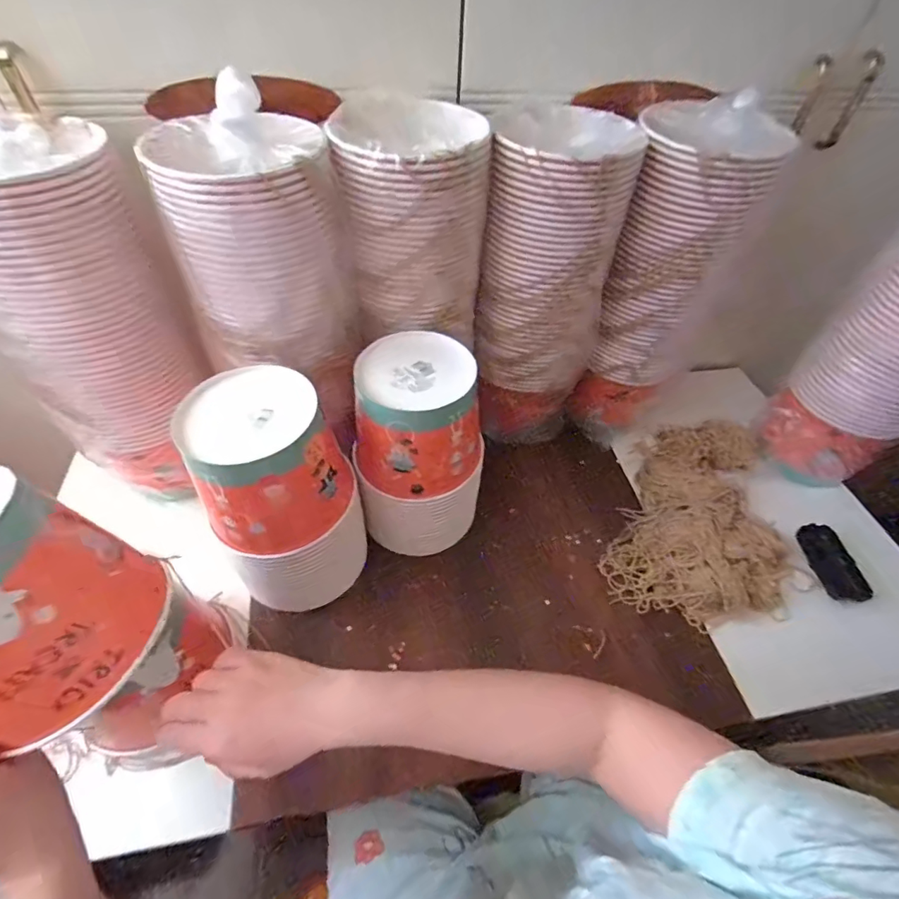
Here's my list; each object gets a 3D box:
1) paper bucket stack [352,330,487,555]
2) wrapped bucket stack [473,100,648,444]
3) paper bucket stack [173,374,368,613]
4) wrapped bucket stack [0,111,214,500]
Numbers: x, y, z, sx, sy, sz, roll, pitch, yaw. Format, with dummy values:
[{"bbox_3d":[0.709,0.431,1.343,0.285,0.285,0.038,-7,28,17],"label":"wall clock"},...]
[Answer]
[{"bbox_3d":[-0.033,-0.003,0.606,0.151,0.230,0.150,3,51,-1],"label":"paper bucket stack"},{"bbox_3d":[0.125,-0.193,0.643,0.147,0.394,0.140,22,53,14],"label":"wrapped bucket stack"},{"bbox_3d":[-0.179,0.060,0.554,0.150,0.272,0.153,-17,54,-16],"label":"paper bucket stack"},{"bbox_3d":[-0.390,-0.126,0.553,0.170,0.423,0.150,-24,56,-21],"label":"wrapped bucket stack"}]

